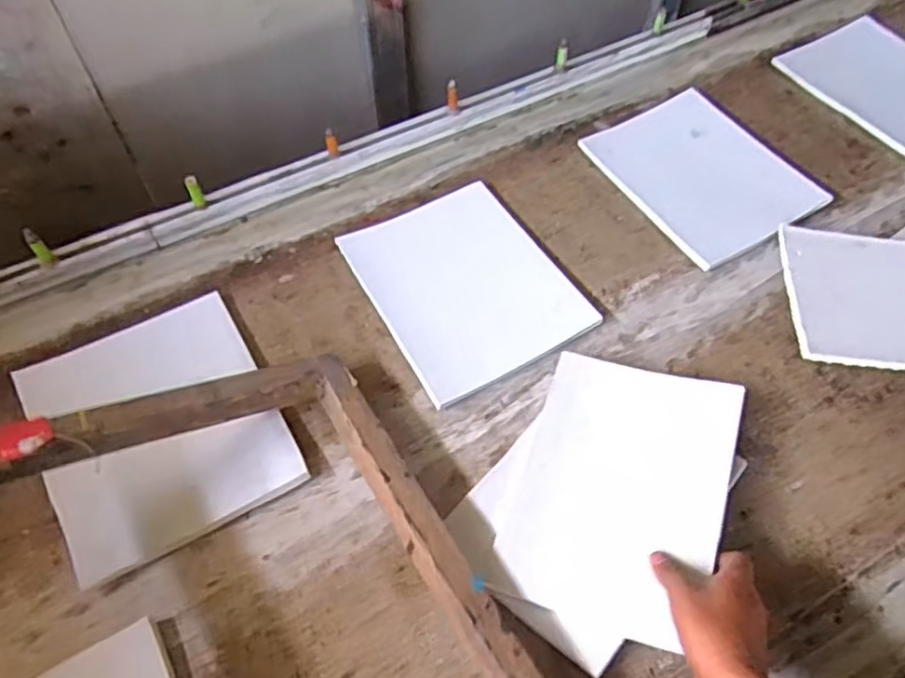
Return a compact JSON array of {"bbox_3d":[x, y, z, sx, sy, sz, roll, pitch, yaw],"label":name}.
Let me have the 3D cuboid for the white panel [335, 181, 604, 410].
[{"bbox_3d":[0.016,-0.070,0.834,0.220,0.015,0.262,-26,65,-15],"label":"white panel"}]

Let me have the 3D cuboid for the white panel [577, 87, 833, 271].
[{"bbox_3d":[0.334,-0.225,0.906,0.202,0.013,0.263,-30,62,-8],"label":"white panel"}]

